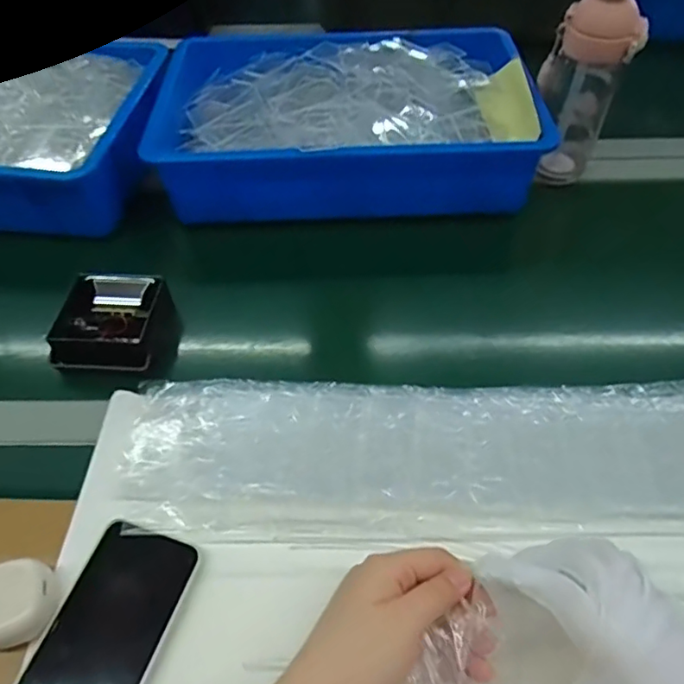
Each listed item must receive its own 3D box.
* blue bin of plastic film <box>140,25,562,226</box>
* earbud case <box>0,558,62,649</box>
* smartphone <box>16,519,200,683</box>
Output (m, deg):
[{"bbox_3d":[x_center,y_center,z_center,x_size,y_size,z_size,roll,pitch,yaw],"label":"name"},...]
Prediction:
[{"bbox_3d":[0.007,-0.256,0.647,0.399,0.106,0.254,0,53,1],"label":"blue bin of plastic film"},{"bbox_3d":[-0.207,0.163,0.347,0.047,0.030,0.044,-20,55,-14],"label":"earbud case"},{"bbox_3d":[-0.152,0.191,0.340,0.074,0.011,0.150,14,54,11],"label":"smartphone"}]

